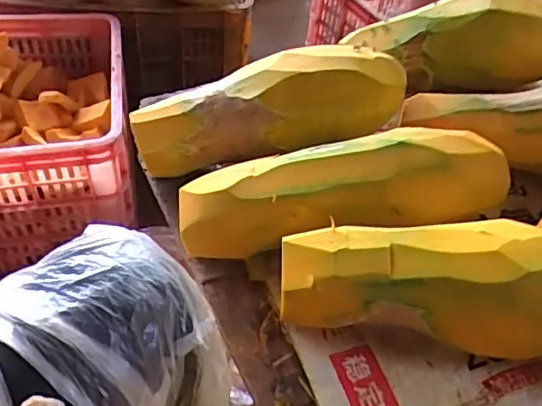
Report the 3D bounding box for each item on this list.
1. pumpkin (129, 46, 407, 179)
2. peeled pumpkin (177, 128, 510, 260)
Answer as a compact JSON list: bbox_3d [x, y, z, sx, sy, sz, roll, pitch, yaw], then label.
[{"bbox_3d":[0.005,-0.094,0.592,0.292,0.073,0.090,-15,49,-1],"label":"pumpkin"},{"bbox_3d":[0.079,-0.011,0.541,0.323,0.091,0.096,-4,48,-10],"label":"peeled pumpkin"}]

